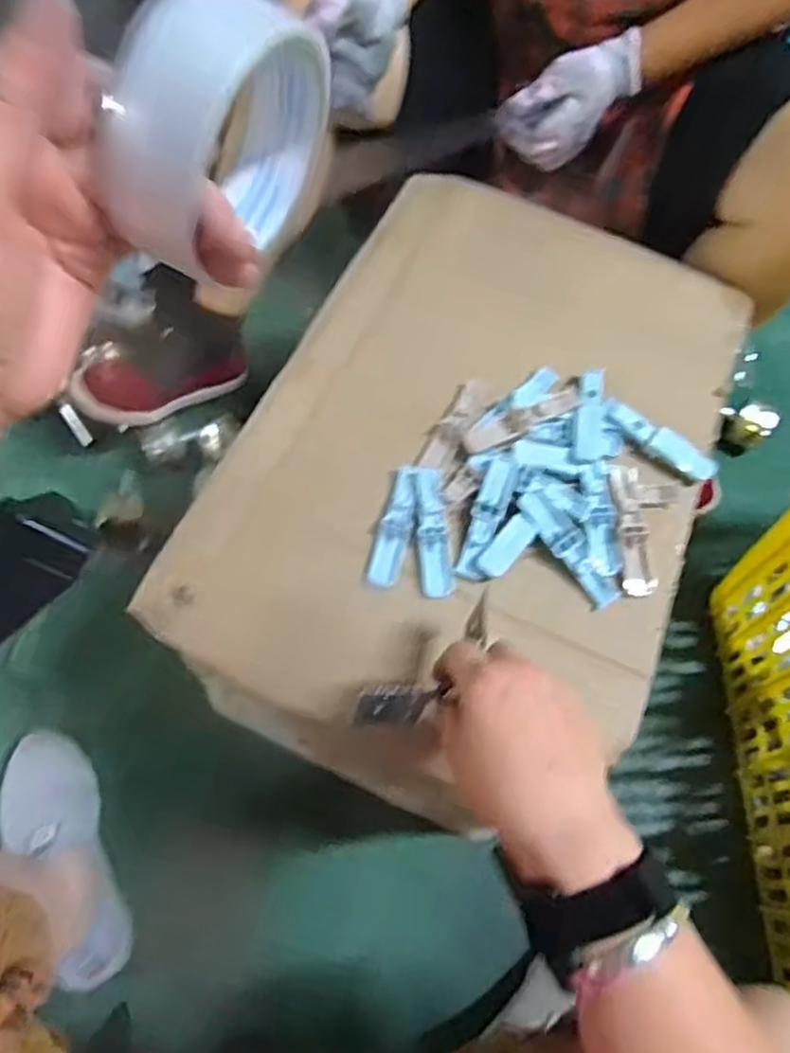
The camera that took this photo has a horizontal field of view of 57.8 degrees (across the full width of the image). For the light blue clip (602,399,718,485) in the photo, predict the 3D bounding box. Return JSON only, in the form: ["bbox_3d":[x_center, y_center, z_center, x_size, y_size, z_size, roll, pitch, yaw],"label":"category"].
[{"bbox_3d":[0.210,-0.067,0.572,0.097,0.013,0.025,38,70,13],"label":"light blue clip"}]

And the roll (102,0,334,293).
[{"bbox_3d":[-0.055,-0.127,0.242,0.034,0.094,0.089,23,67,7],"label":"roll"}]

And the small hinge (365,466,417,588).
[{"bbox_3d":[0.001,0.000,0.538,0.026,0.009,0.097,14,66,3],"label":"small hinge"}]

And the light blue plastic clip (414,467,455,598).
[{"bbox_3d":[0.027,0.003,0.529,0.023,0.009,0.102,-4,66,-5],"label":"light blue plastic clip"}]

